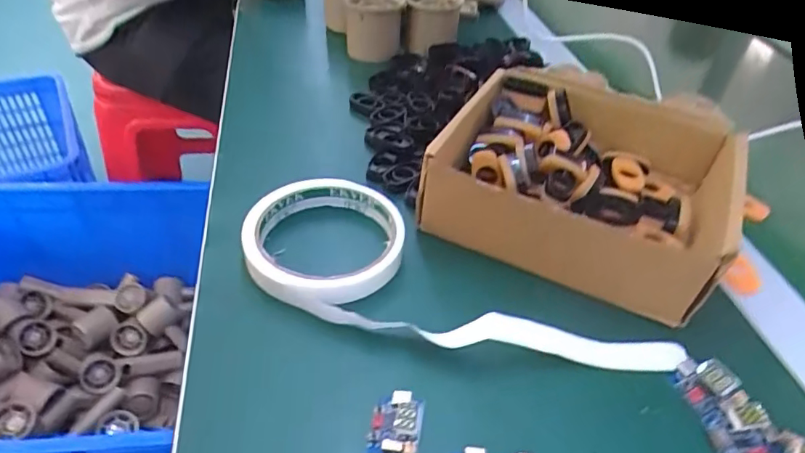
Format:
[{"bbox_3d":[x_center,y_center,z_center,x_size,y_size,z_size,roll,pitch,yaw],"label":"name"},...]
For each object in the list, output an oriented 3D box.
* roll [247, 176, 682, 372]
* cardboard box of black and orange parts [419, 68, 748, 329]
[{"bbox_3d":[0.029,0.028,0.299,0.241,0.023,0.090,14,42,12],"label":"roll"},{"bbox_3d":[0.115,-0.031,0.346,0.162,0.054,0.153,22,44,20],"label":"cardboard box of black and orange parts"}]

